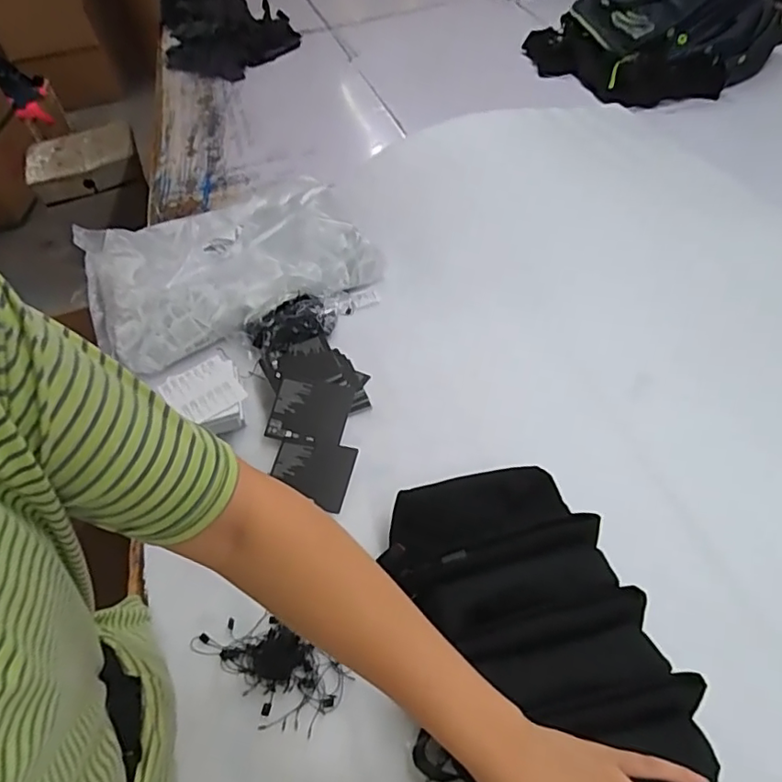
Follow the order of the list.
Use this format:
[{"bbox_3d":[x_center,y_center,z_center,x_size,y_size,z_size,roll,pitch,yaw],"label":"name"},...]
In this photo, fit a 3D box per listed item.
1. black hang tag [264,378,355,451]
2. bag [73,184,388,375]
[{"bbox_3d":[-0.105,0.028,0.711,0.094,0.007,0.085,11,65,5],"label":"black hang tag"},{"bbox_3d":[-0.278,-0.221,0.935,0.438,0.082,0.366,-25,49,-15],"label":"bag"}]

